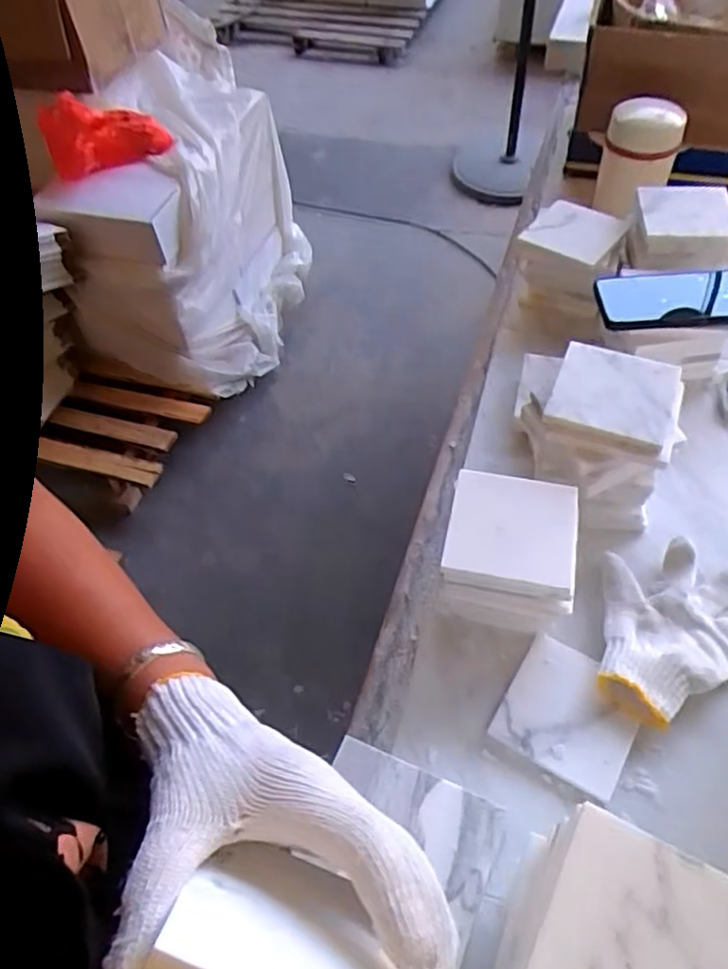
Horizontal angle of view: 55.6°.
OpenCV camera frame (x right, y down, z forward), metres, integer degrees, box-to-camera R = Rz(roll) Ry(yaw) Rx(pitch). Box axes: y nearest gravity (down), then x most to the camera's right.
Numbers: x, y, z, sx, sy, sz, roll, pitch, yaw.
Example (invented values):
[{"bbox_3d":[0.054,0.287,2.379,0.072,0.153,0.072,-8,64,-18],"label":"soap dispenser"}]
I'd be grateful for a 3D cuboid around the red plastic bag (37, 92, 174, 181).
[{"bbox_3d":[-0.578,-0.794,1.561,0.266,0.158,0.080,-29,57,-15],"label":"red plastic bag"}]

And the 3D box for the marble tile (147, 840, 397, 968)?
[{"bbox_3d":[-0.024,0.180,0.274,0.095,0.098,0.008,21,87,2],"label":"marble tile"}]

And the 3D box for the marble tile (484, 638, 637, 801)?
[{"bbox_3d":[0.167,0.185,0.559,0.098,0.011,0.097,25,60,21],"label":"marble tile"}]

